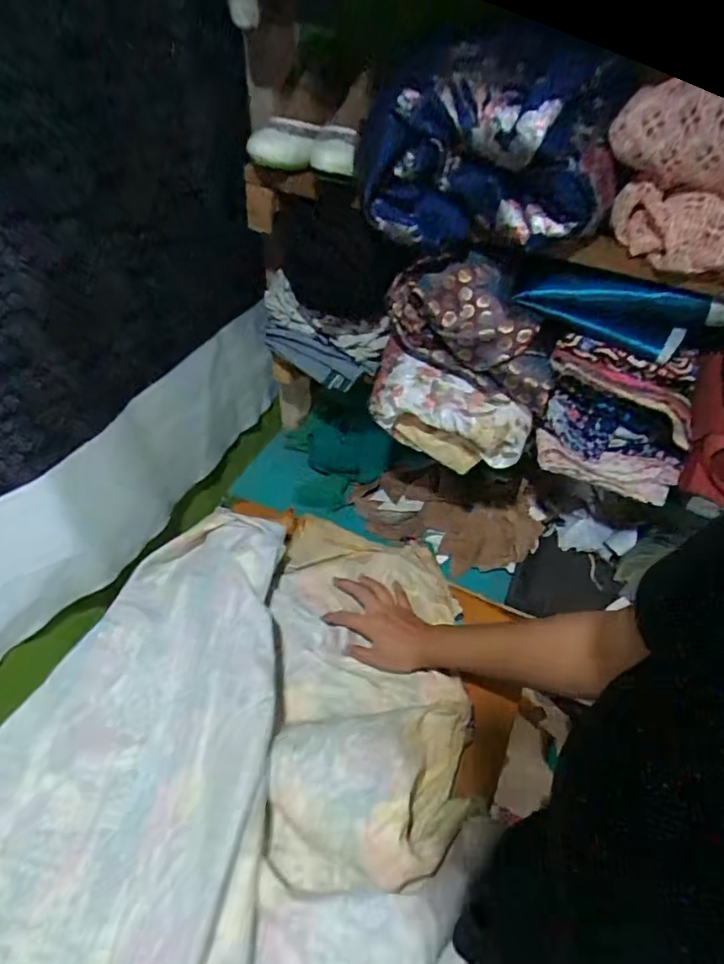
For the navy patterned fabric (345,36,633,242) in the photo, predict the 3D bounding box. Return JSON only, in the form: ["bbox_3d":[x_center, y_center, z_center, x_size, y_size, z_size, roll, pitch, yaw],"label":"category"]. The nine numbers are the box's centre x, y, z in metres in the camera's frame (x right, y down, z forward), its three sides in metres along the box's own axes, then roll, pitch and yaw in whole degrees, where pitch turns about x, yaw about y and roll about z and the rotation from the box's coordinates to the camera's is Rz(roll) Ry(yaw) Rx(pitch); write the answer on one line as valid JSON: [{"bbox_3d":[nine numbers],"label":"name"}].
[{"bbox_3d":[0.124,-0.338,0.536,0.250,0.164,0.129,6,46,2],"label":"navy patterned fabric"}]

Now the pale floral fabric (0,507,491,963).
[{"bbox_3d":[-0.182,0.266,0.519,0.551,0.104,0.612,6,46,2],"label":"pale floral fabric"}]

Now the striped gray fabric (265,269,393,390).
[{"bbox_3d":[-0.064,-0.210,0.791,0.203,0.109,0.056,29,51,22],"label":"striped gray fabric"}]

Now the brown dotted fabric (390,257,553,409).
[{"bbox_3d":[0.138,-0.186,0.644,0.210,0.127,0.072,25,50,19],"label":"brown dotted fabric"}]

